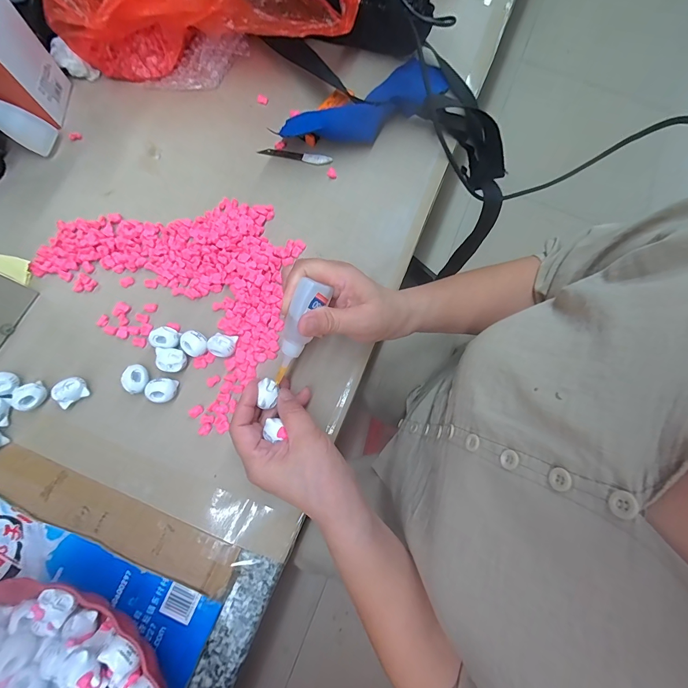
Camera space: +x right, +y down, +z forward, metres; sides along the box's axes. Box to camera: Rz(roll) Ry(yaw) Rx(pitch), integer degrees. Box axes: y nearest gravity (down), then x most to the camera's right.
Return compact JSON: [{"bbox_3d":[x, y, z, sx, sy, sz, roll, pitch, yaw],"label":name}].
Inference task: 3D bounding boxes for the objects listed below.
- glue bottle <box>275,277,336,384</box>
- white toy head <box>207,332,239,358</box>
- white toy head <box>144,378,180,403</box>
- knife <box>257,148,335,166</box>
[{"bbox_3d":[-0.037,-0.008,0.280,0.021,0.018,0.087,25,110,5],"label":"glue bottle"},{"bbox_3d":[-0.114,0.000,0.326,0.025,0.013,0.021,10,77,2],"label":"white toy head"},{"bbox_3d":[-0.165,0.042,0.317,0.022,0.015,0.022,0,77,-1],"label":"white toy head"},{"bbox_3d":[-0.054,-0.209,0.388,0.081,0.004,0.012,10,77,2],"label":"knife"}]

